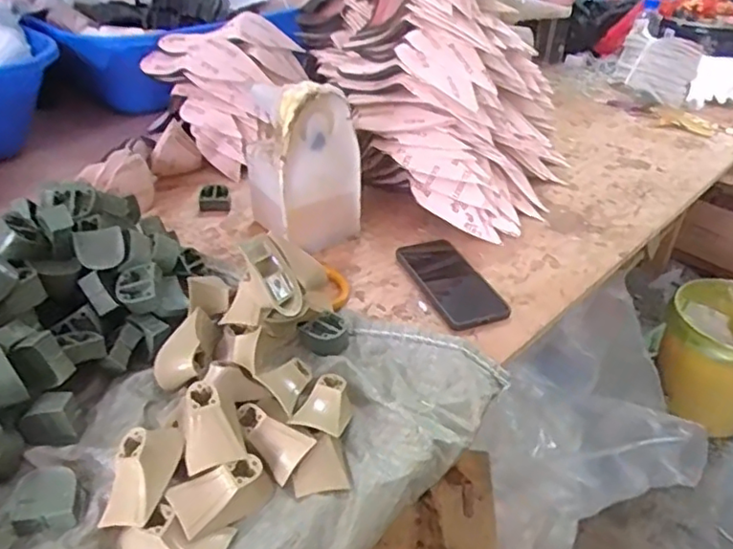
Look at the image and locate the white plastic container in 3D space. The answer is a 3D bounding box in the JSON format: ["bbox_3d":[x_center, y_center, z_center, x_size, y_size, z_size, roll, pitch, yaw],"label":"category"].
[{"bbox_3d":[-0.081,-0.147,0.803,0.120,0.203,0.119,-16,39,-22],"label":"white plastic container"}]

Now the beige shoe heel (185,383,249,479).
[{"bbox_3d":[-0.126,0.121,0.500,0.044,0.035,0.065,-11,38,-16],"label":"beige shoe heel"}]

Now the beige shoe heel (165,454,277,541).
[{"bbox_3d":[-0.113,0.172,0.485,0.077,0.040,0.041,-25,43,-31],"label":"beige shoe heel"}]

